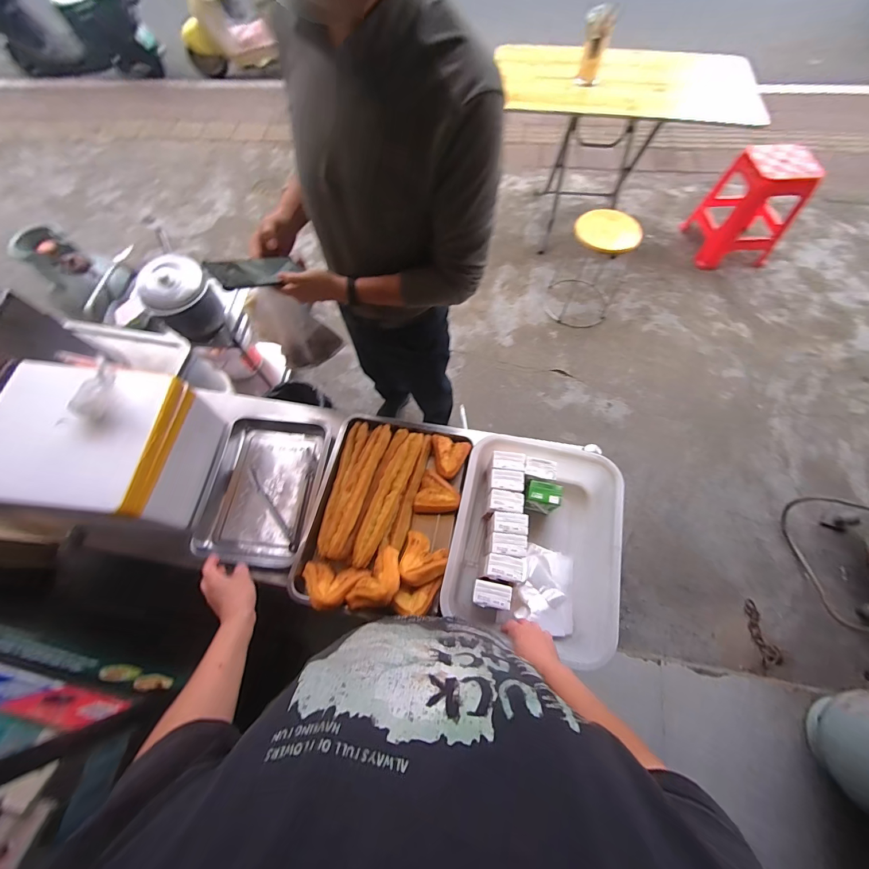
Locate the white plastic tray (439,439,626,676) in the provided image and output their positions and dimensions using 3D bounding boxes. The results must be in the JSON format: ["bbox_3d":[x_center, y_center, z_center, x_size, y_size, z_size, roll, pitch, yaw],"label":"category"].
[{"bbox_3d":[0.201,0.213,0.769,0.310,0.119,0.385,12,65,7],"label":"white plastic tray"}]

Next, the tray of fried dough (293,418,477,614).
[{"bbox_3d":[-0.106,0.158,0.807,0.315,0.107,0.429,10,69,6],"label":"tray of fried dough"}]

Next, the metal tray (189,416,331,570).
[{"bbox_3d":[-0.395,0.124,0.871,0.251,0.056,0.338,6,64,4],"label":"metal tray"}]

